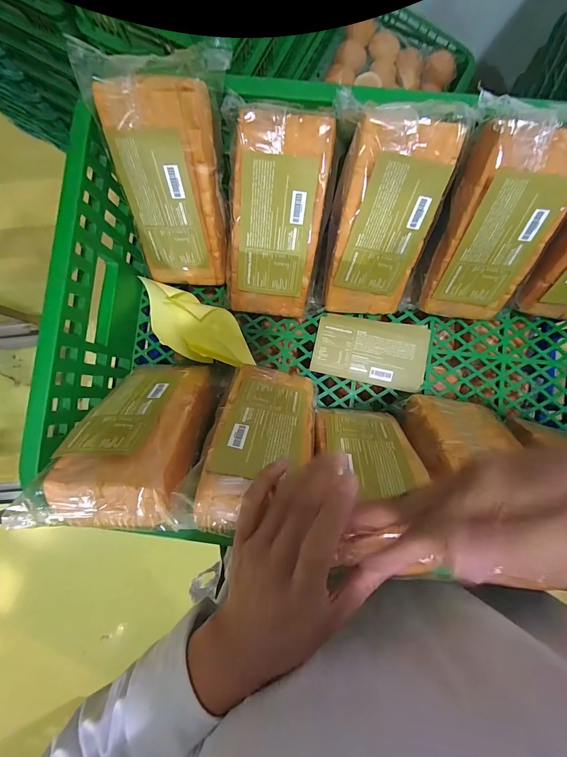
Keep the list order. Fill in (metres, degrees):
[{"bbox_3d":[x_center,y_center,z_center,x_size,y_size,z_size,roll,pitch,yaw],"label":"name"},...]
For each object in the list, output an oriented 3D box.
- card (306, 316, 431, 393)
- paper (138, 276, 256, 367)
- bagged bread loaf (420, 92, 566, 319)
[{"bbox_3d":[0.112,-0.034,0.420,0.142,0.004,0.080,10,89,2],"label":"card"},{"bbox_3d":[-0.113,-0.064,0.417,0.159,0.032,0.074,20,87,3],"label":"paper"},{"bbox_3d":[0.218,-0.148,0.330,0.116,0.201,0.047,6,47,5],"label":"bagged bread loaf"}]

